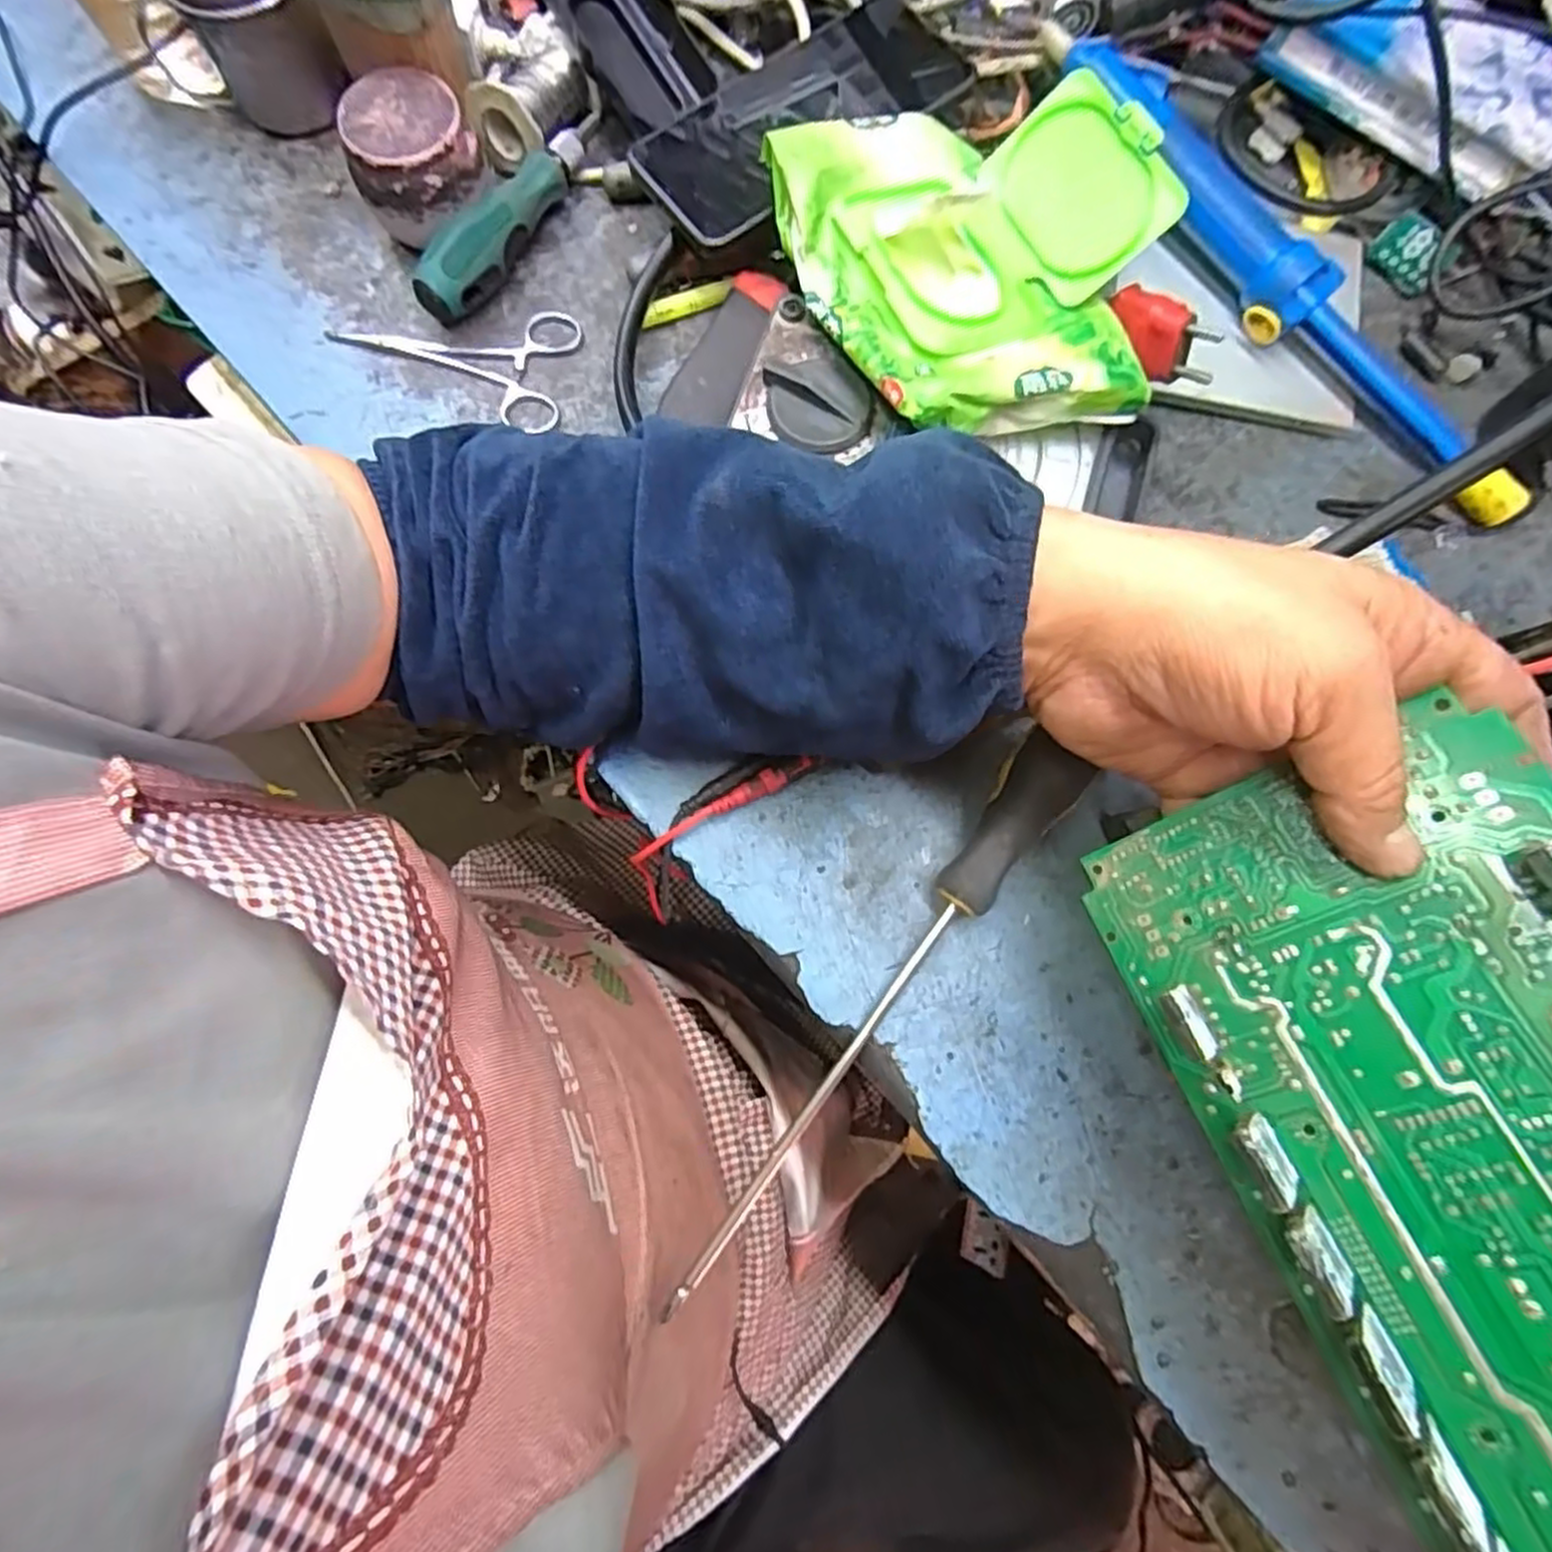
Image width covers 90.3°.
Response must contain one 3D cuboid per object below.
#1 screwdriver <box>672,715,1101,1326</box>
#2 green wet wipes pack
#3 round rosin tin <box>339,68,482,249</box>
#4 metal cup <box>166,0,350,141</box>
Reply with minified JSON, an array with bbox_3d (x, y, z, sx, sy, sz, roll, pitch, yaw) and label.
[{"bbox_3d":[0.036,0.095,0.305,0.028,0.033,0.263,38,79,7],"label":"screwdriver"},{"bbox_3d":[0.087,-0.220,0.335,0.136,0.066,0.172,-24,78,-7],"label":"green wet wipes pack"},{"bbox_3d":[-0.177,-0.299,0.383,0.057,0.056,0.056,-27,79,-7],"label":"round rosin tin"},{"bbox_3d":[-0.266,-0.387,0.402,0.066,0.069,0.066,0,77,-1],"label":"metal cup"}]

